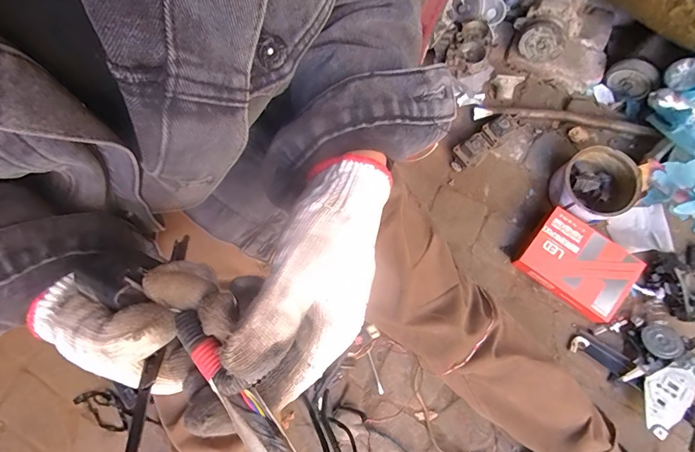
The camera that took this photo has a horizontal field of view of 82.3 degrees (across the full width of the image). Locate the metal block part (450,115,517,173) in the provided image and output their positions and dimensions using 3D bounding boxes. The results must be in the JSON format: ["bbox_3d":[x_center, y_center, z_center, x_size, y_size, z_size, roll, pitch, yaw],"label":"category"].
[{"bbox_3d":[0.314,-0.197,0.918,0.176,0.054,0.057,-39,73,2],"label":"metal block part"}]

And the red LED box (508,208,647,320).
[{"bbox_3d":[0.486,0.082,0.841,0.216,0.062,0.155,41,81,11],"label":"red LED box"}]

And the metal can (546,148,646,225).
[{"bbox_3d":[0.538,-0.083,0.881,0.168,0.082,0.153,-33,76,-5],"label":"metal can"}]

